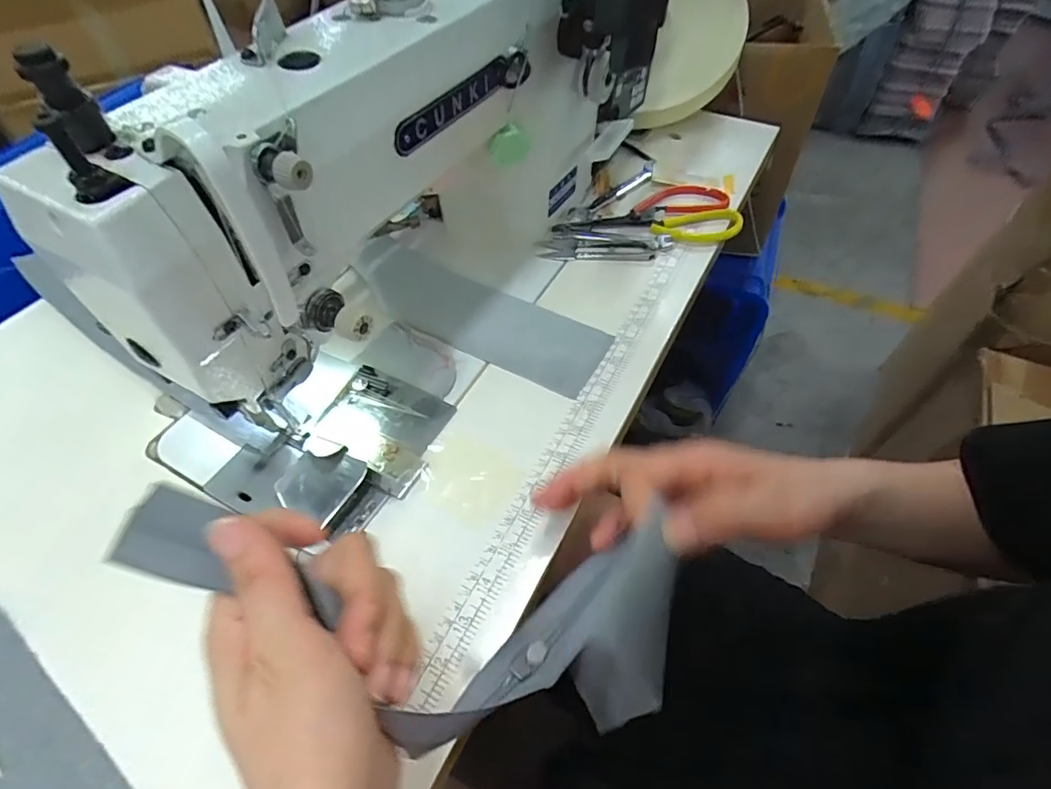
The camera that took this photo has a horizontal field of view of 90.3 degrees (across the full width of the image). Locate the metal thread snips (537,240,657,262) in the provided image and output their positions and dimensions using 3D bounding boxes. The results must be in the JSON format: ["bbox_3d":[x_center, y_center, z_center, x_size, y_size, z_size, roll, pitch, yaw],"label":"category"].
[{"bbox_3d":[0.069,-0.140,0.511,0.111,0.008,0.025,7,53,7],"label":"metal thread snips"}]

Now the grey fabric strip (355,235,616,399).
[{"bbox_3d":[-0.048,-0.076,0.458,0.241,0.020,0.076,23,57,18],"label":"grey fabric strip"}]

